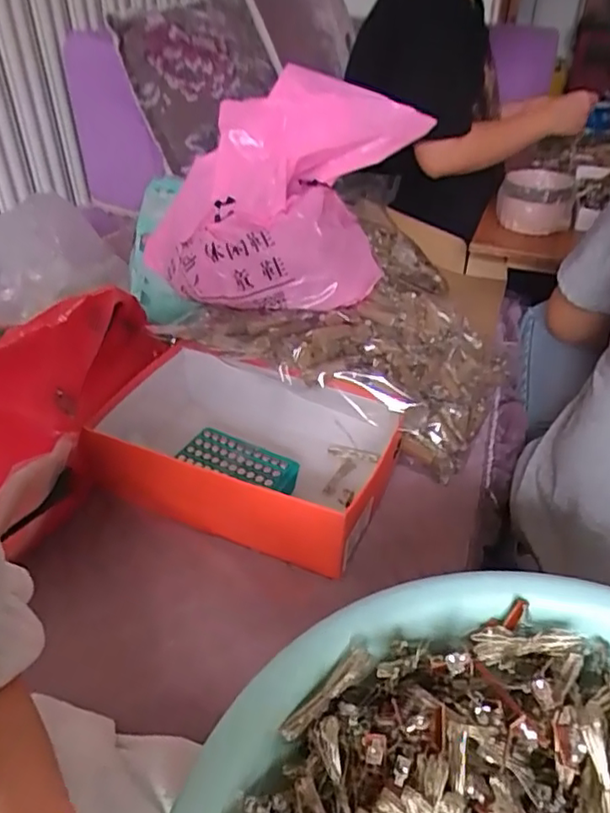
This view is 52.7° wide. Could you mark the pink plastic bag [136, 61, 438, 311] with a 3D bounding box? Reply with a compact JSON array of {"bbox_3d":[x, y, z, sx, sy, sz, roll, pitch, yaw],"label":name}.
[{"bbox_3d":[-0.037,-0.273,0.771,0.281,0.213,0.266,28,45,32],"label":"pink plastic bag"}]

